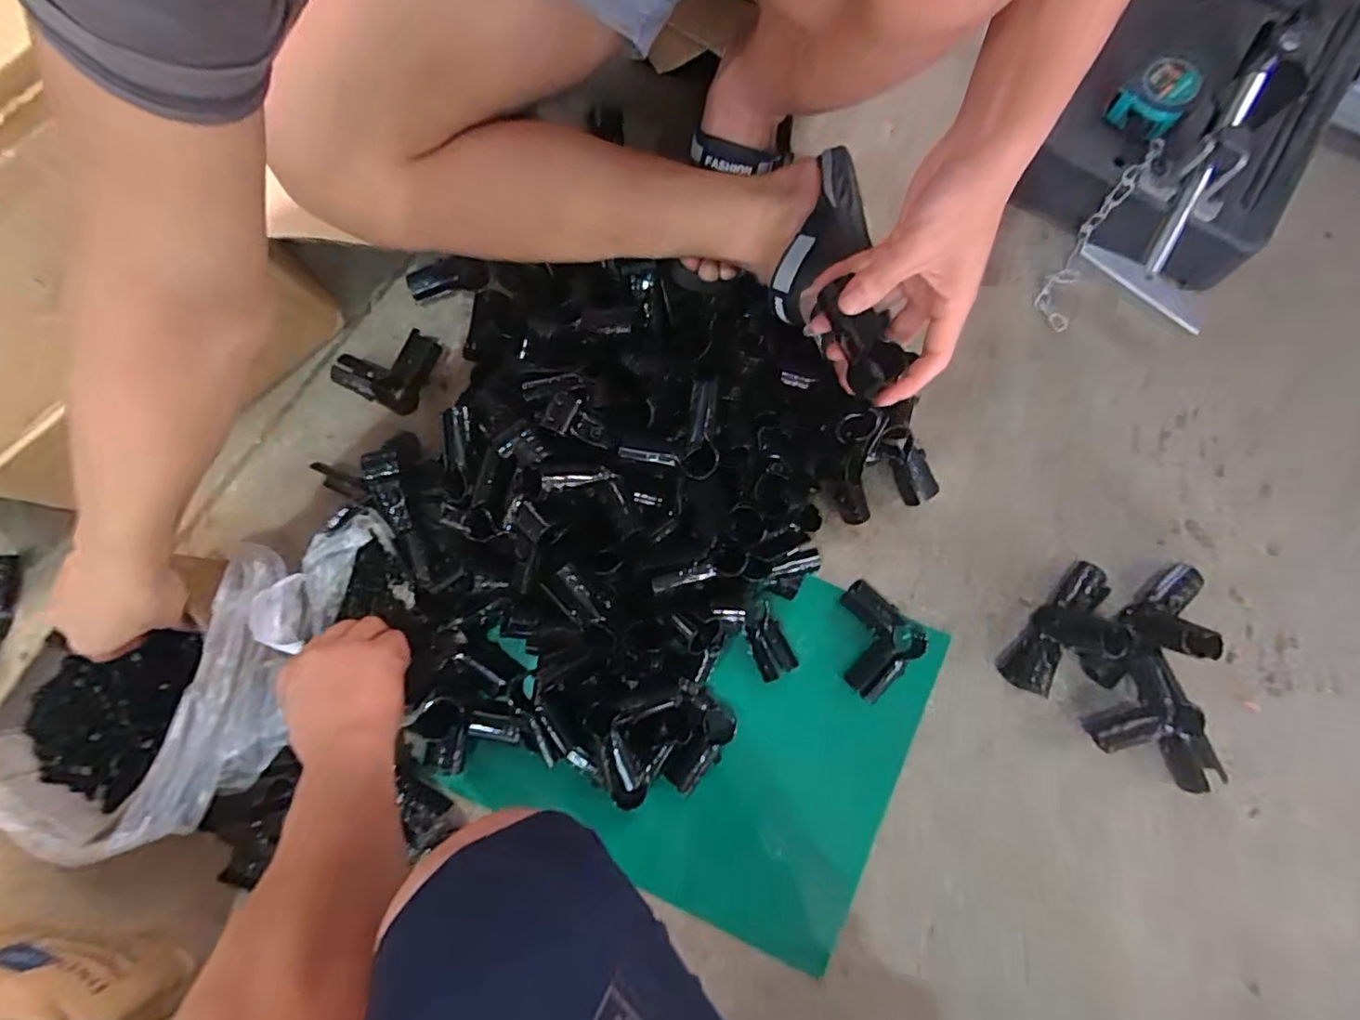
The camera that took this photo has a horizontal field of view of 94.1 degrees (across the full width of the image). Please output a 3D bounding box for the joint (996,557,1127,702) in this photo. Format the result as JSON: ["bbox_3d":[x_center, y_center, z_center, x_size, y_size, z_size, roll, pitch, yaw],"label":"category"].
[{"bbox_3d":[0.348,0.106,0.555,0.054,0.076,0.132,41,82,8],"label":"joint"}]

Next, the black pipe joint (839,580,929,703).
[{"bbox_3d":[0.171,0.121,0.573,0.085,0.041,0.082,40,82,8],"label":"black pipe joint"}]

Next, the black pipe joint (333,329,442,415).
[{"bbox_3d":[-0.297,-0.147,0.640,0.080,0.028,0.080,21,81,7],"label":"black pipe joint"}]

